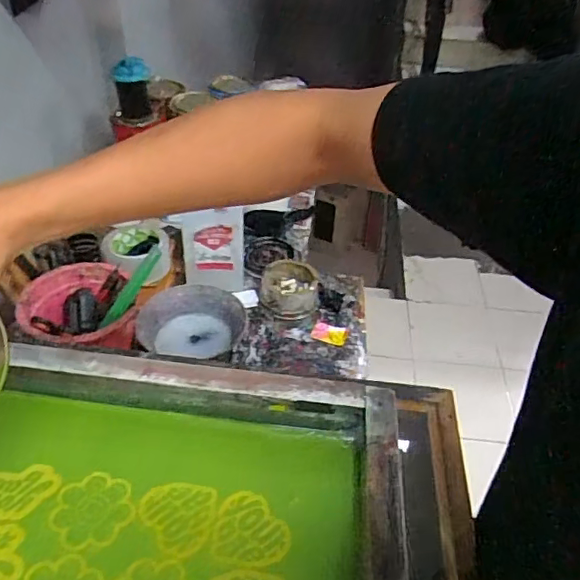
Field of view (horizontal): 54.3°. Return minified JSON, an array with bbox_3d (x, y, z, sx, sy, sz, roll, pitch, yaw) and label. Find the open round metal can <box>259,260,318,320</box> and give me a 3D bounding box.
[{"bbox_3d":[-0.002,-0.001,0.942,0.096,0.044,0.100,5,41,1],"label":"open round metal can"}]

